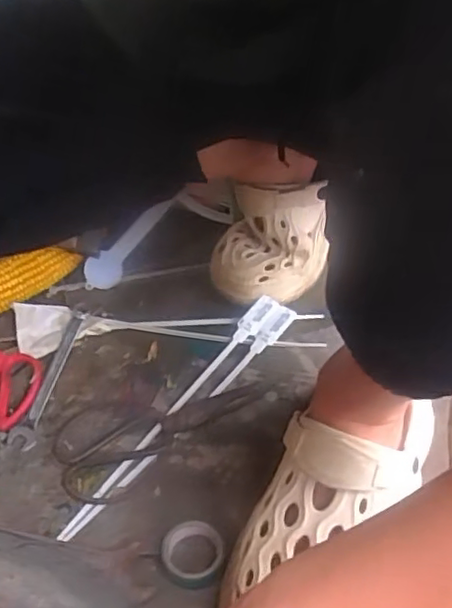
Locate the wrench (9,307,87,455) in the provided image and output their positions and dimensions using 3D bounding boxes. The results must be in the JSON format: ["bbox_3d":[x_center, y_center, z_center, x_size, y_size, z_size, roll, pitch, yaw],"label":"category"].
[{"bbox_3d":[-0.174,0.068,0.603,0.024,0.007,0.151,14,56,-1],"label":"wrench"}]

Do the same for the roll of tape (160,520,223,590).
[{"bbox_3d":[-0.026,0.194,0.477,0.048,0.012,0.047,-1,45,1],"label":"roll of tape"}]

